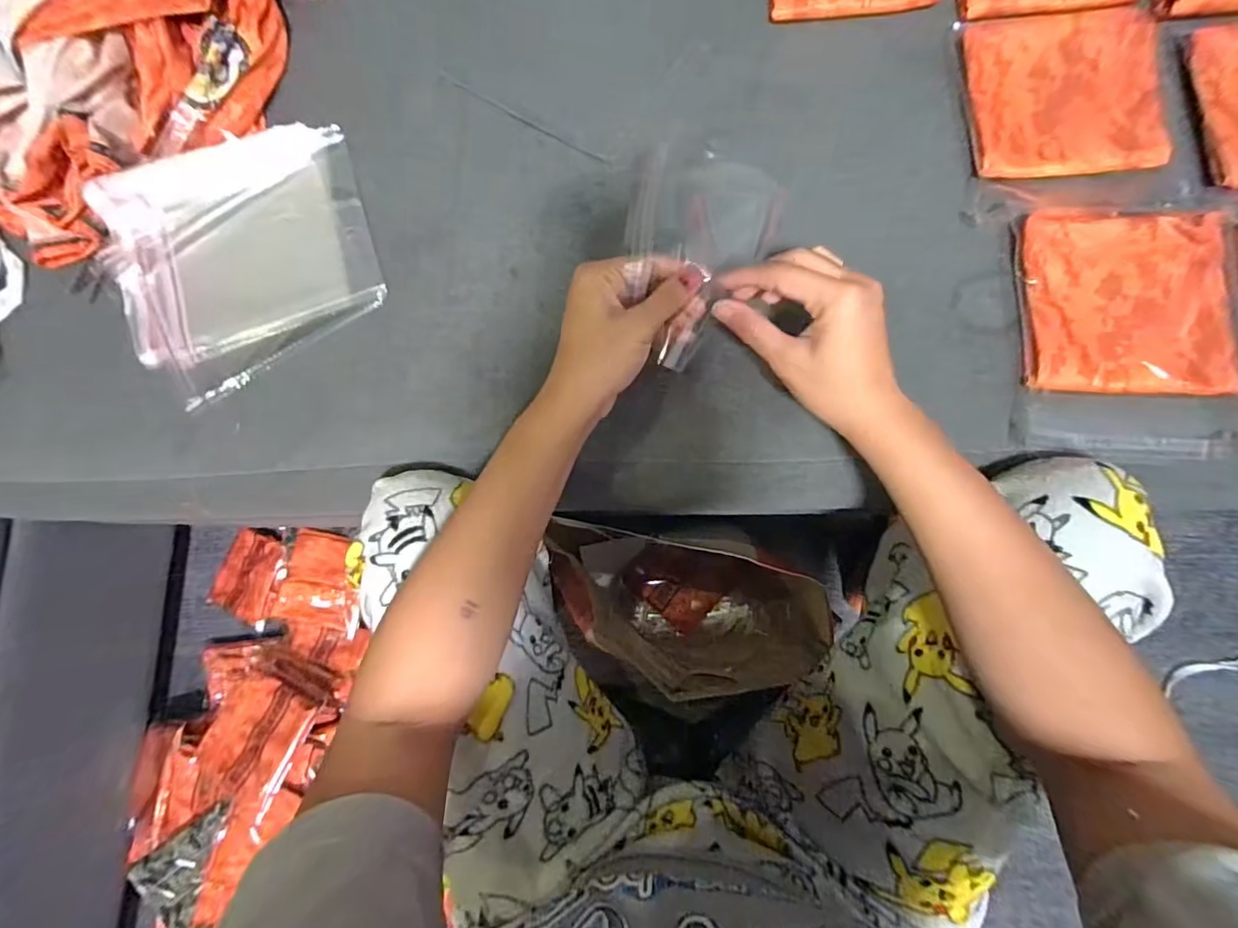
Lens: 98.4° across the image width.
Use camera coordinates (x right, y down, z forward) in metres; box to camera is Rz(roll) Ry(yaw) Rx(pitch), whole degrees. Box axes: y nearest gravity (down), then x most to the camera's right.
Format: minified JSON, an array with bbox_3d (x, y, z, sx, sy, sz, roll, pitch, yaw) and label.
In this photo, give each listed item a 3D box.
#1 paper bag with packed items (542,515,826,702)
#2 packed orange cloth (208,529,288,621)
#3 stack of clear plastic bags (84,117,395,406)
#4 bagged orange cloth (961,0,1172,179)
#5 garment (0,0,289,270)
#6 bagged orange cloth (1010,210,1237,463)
[{"bbox_3d":[0.060,0.159,0.613,0.265,0.237,0.123,18,85,8],"label":"paper bag with packed items"},{"bbox_3d":[-0.545,0.162,0.786,0.123,0.039,0.130,18,85,8],"label":"packed orange cloth"},{"bbox_3d":[-0.300,-0.169,0.421,0.203,0.025,0.186,-27,81,2],"label":"stack of clear plastic bags"},{"bbox_3d":[0.321,-0.264,0.377,0.135,0.008,0.120,-3,82,6],"label":"bagged orange cloth"},{"bbox_3d":[-0.417,-0.342,0.430,0.239,0.071,0.360,43,89,10],"label":"garment"},{"bbox_3d":[0.330,-0.088,0.344,0.128,0.013,0.160,3,83,6],"label":"bagged orange cloth"}]

